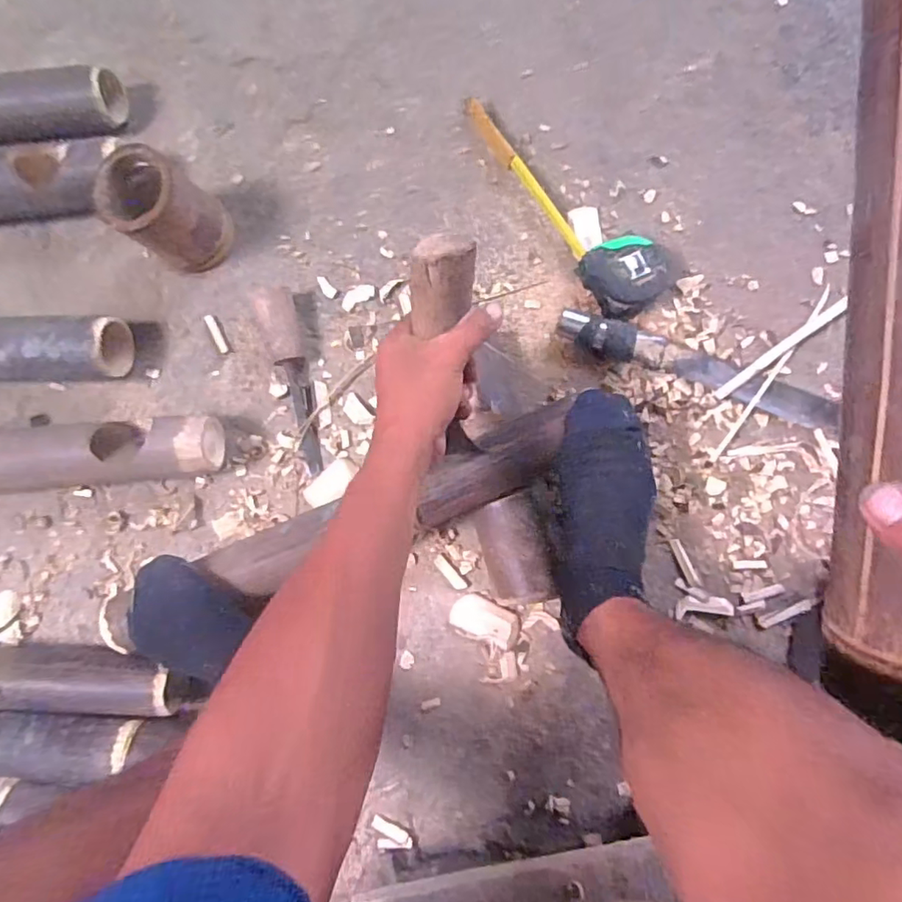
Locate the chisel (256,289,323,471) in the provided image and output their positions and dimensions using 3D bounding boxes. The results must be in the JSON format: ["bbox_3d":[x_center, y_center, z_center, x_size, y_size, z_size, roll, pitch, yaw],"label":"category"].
[{"bbox_3d":[-0.175,-0.075,0.619,0.041,0.048,0.195,-11,83,6],"label":"chisel"}]

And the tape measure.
[{"bbox_3d":[0.133,-0.287,0.627,0.098,0.043,0.312,-33,82,1],"label":"tape measure"}]

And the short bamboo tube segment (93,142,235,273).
[{"bbox_3d":[-0.293,-0.249,0.606,0.088,0.129,0.086,0,84,5],"label":"short bamboo tube segment"}]

